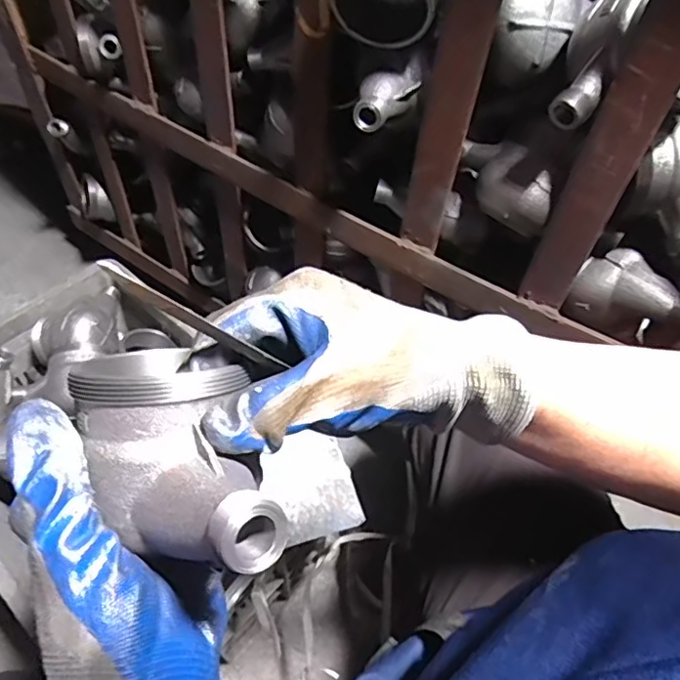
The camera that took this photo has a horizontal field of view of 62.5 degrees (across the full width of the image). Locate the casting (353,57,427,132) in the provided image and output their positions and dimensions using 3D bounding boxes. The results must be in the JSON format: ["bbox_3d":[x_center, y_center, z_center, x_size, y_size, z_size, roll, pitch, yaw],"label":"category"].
[{"bbox_3d":[0.037,-0.202,0.464,0.070,0.031,0.038,-42,65,-13],"label":"casting"}]

